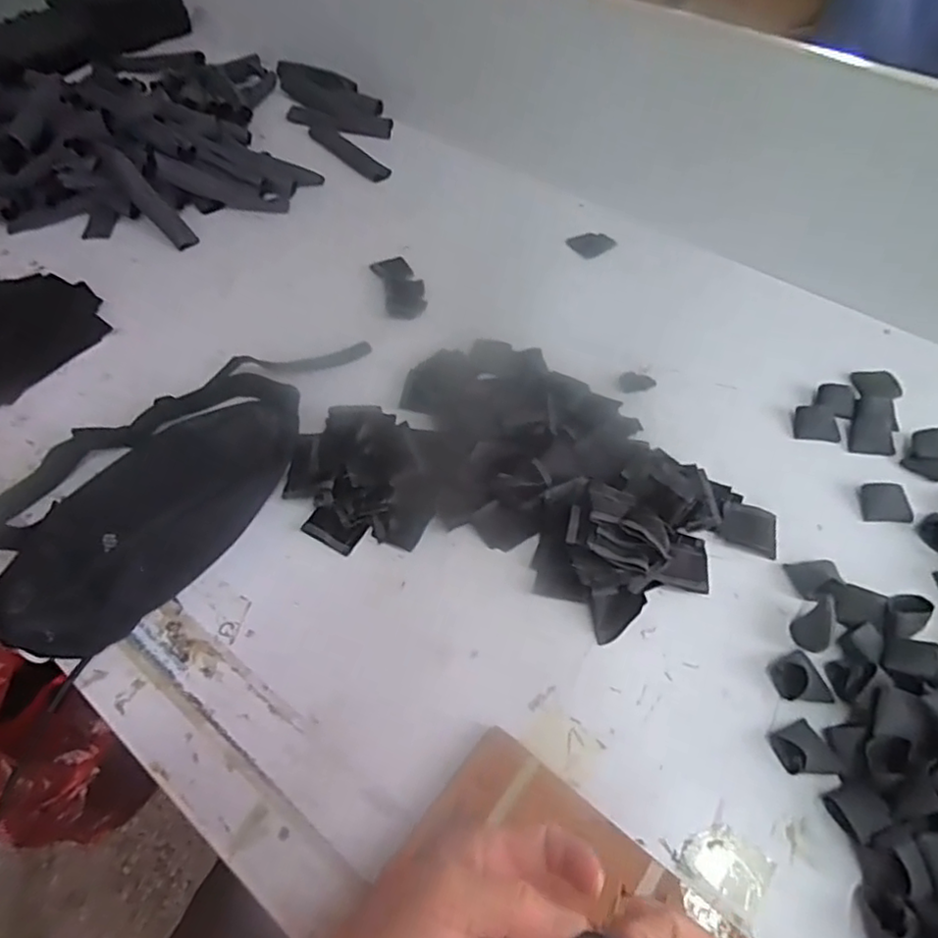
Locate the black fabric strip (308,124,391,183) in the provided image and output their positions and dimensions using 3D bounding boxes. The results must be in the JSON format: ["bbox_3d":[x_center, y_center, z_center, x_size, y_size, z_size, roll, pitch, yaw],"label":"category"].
[{"bbox_3d":[-0.194,-0.506,1.001,0.038,0.006,0.208,-33,60,-21],"label":"black fabric strip"}]

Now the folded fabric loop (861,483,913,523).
[{"bbox_3d":[0.396,0.031,0.597,0.042,0.012,0.038,5,54,5],"label":"folded fabric loop"}]

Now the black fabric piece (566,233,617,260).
[{"bbox_3d":[0.169,-0.310,0.868,0.058,0.007,0.045,-31,59,-19],"label":"black fabric piece"}]

